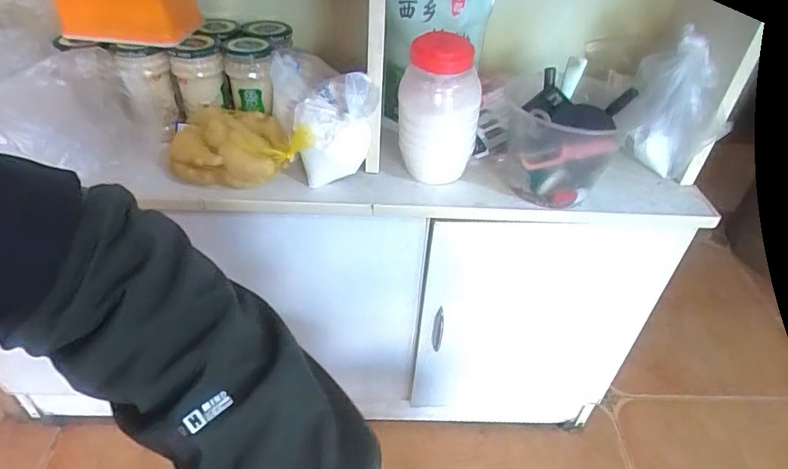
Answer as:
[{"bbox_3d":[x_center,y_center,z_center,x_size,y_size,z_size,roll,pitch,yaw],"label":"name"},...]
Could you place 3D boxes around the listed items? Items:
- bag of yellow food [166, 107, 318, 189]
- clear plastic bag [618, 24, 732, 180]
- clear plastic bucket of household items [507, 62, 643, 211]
[{"bbox_3d":[-0.208,-0.125,0.680,0.194,0.065,0.126,-2,40,-7],"label":"bag of yellow food"},{"bbox_3d":[0.408,-0.185,0.715,0.143,0.187,0.058,28,46,25],"label":"clear plastic bag"},{"bbox_3d":[0.236,-0.130,0.684,0.127,0.131,0.166,20,42,18],"label":"clear plastic bucket of household items"}]

